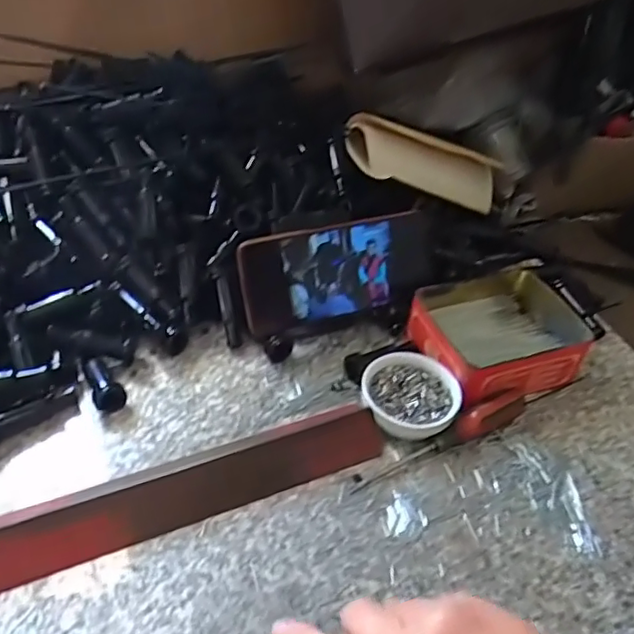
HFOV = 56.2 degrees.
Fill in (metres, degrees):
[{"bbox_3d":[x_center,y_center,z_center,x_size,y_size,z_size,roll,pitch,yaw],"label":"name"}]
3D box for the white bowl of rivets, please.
[{"bbox_3d":[0.069,0.063,0.448,0.070,0.026,0.070,4,42,-4],"label":"white bowl of rivets"}]

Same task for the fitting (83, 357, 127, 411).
[{"bbox_3d":[-0.158,0.048,0.442,0.022,0.016,0.053,-15,47,-23],"label":"fitting"}]

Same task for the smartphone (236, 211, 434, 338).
[{"bbox_3d":[0.021,-0.039,0.493,0.167,0.076,0.009,-14,14,-18],"label":"smartphone"}]

